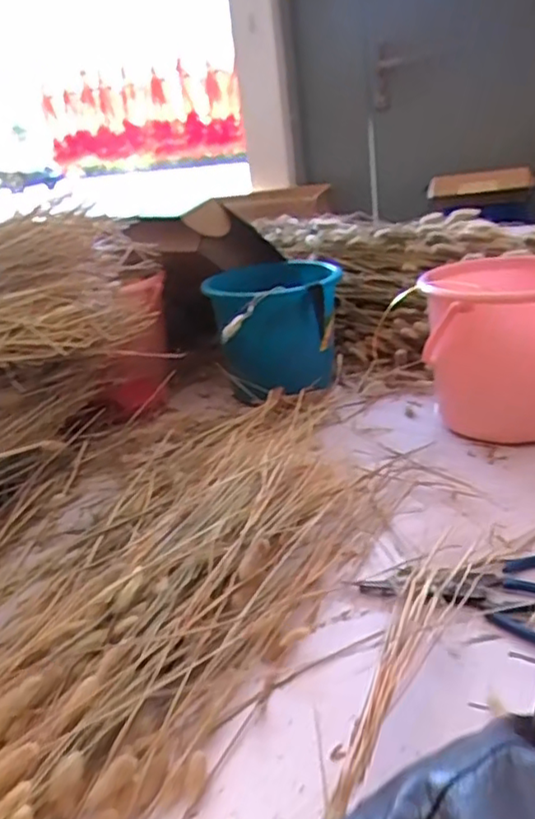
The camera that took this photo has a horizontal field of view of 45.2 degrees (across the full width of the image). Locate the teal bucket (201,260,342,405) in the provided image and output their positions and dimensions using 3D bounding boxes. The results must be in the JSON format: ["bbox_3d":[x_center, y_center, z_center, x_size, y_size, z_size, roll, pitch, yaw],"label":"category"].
[{"bbox_3d":[0.013,-0.126,1.047,0.199,0.197,0.186,-6,24,3],"label":"teal bucket"}]

